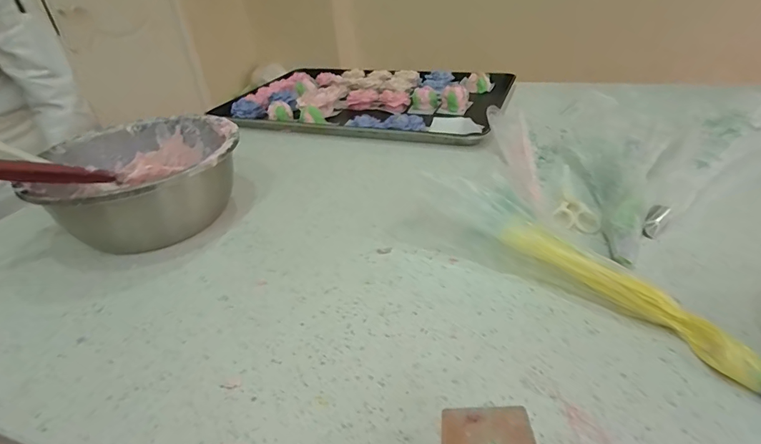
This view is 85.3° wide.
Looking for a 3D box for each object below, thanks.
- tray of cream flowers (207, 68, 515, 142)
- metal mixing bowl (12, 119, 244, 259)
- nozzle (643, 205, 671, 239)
[{"bbox_3d":[-0.026,-0.277,0.909,0.552,0.046,0.397,8,35,17],"label":"tray of cream flowers"},{"bbox_3d":[-0.298,-0.055,0.553,0.216,0.102,0.234,-14,35,-15],"label":"metal mixing bowl"},{"bbox_3d":[0.310,0.000,0.465,0.020,0.015,0.047,25,63,36],"label":"nozzle"}]

